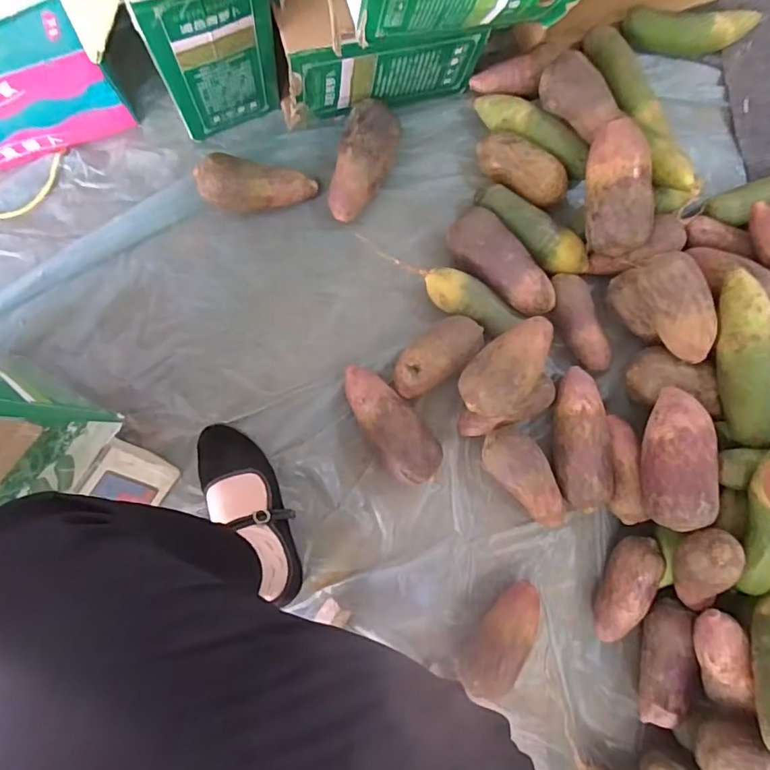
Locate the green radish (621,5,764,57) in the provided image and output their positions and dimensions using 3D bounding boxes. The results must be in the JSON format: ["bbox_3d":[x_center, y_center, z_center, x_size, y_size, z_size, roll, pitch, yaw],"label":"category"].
[{"bbox_3d":[0.454,-0.533,0.740,0.196,0.050,0.052,2,85,-4],"label":"green radish"}]

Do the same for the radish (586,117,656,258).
[{"bbox_3d":[0.298,-0.251,0.646,0.071,0.081,0.159,-5,86,-5],"label":"radish"}]

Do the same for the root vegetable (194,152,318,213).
[{"bbox_3d":[-0.177,-0.268,0.674,0.155,0.062,0.074,9,85,-3],"label":"root vegetable"}]

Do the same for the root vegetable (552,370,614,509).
[{"bbox_3d":[0.268,0.072,0.674,0.076,0.067,0.188,3,85,-4],"label":"root vegetable"}]

